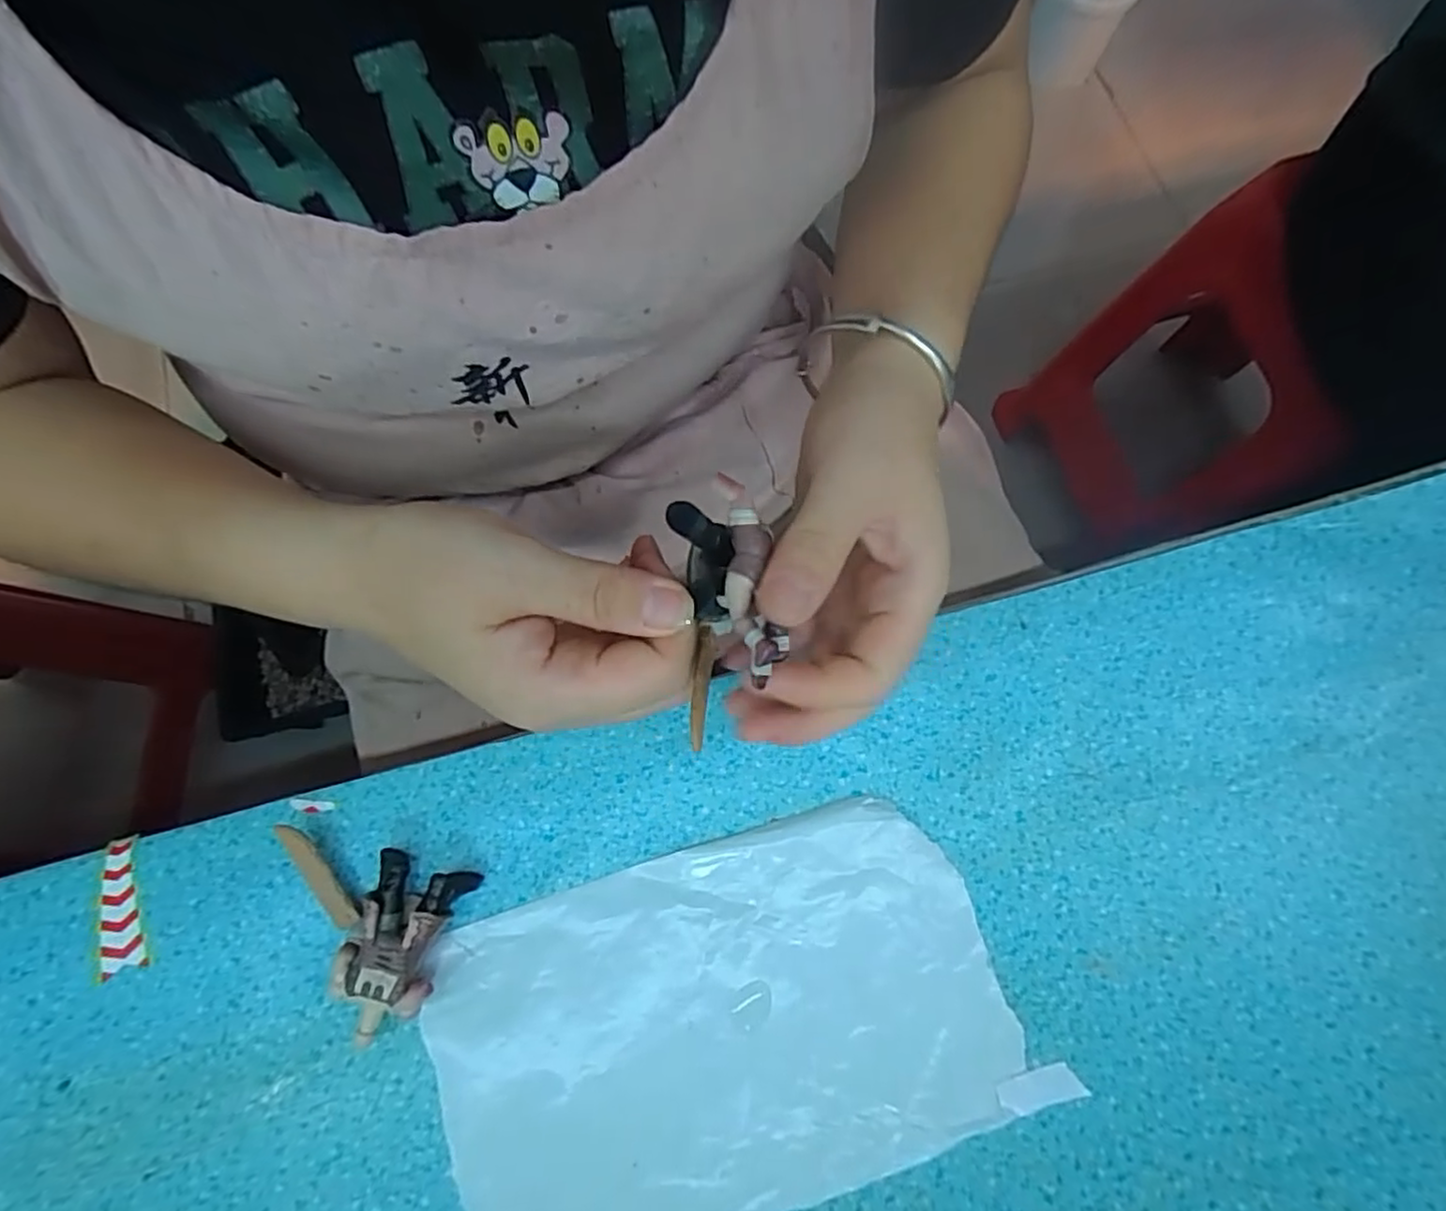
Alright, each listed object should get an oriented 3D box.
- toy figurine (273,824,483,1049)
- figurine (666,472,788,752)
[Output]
[{"bbox_3d":[-0.133,0.118,0.244,0.071,0.018,0.058,15,73,5],"label":"toy figurine"},{"bbox_3d":[0.002,0.001,0.214,0.030,0.022,0.076,-4,79,-1],"label":"figurine"}]

